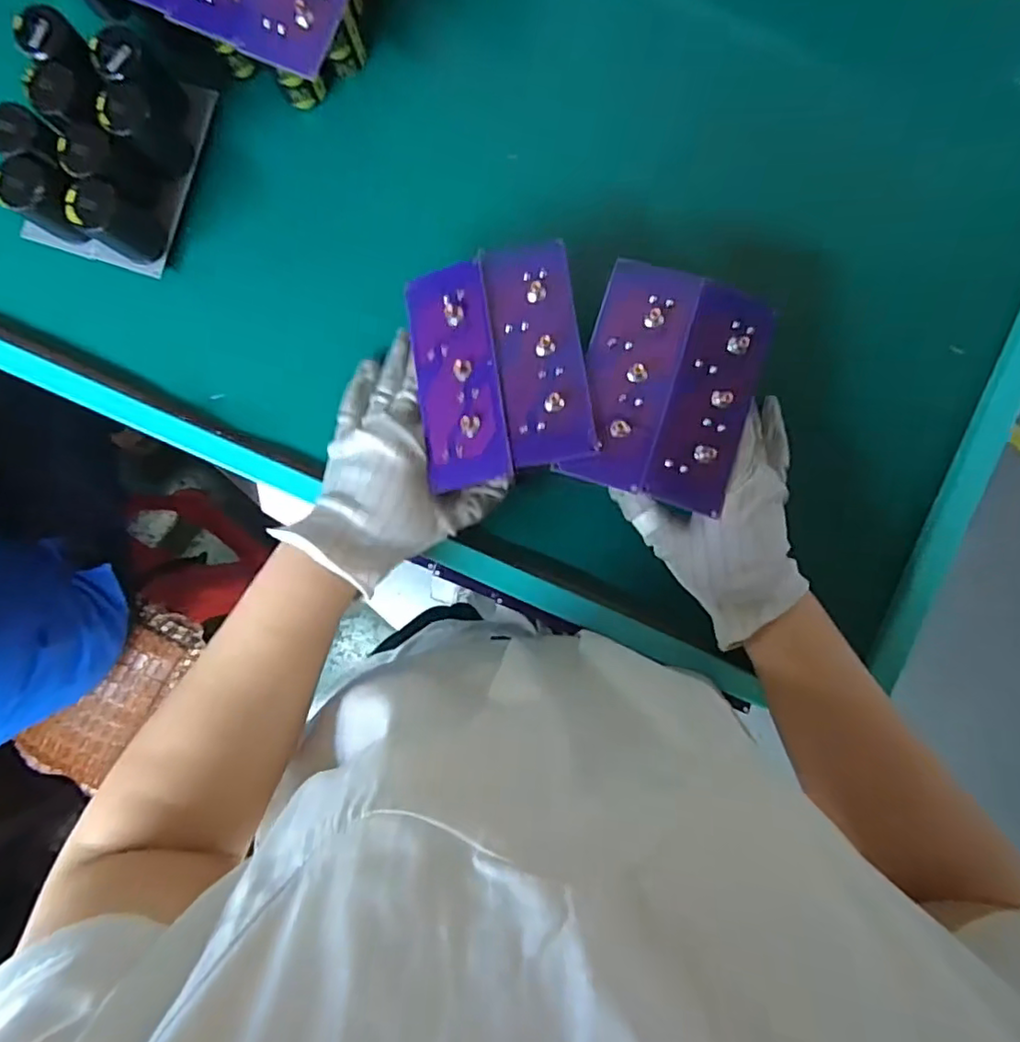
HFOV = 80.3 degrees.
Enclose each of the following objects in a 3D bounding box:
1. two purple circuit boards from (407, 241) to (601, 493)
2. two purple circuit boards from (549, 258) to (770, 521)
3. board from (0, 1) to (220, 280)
[{"bbox_3d":[-0.006,-0.098,0.370,0.102,0.018,0.135,-12,89,2],"label":"two purple circuit boards"},{"bbox_3d":[0.096,-0.082,0.365,0.101,0.014,0.134,16,90,3],"label":"two purple circuit boards"},{"bbox_3d":[-0.285,-0.255,0.415,0.101,0.055,0.145,16,90,3],"label":"board"}]

